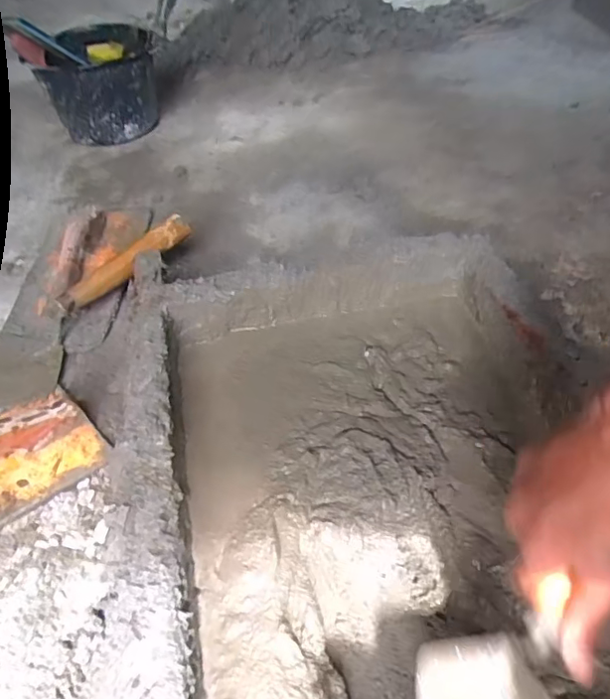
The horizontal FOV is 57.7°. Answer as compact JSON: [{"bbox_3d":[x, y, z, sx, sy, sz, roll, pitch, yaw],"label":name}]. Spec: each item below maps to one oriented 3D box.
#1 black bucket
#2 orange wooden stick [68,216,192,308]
[{"bbox_3d":[-0.436,-0.577,1.223,0.213,0.189,0.213,-11,45,-6],"label":"black bucket"},{"bbox_3d":[-0.231,-0.123,0.747,0.031,0.036,0.191,26,52,28],"label":"orange wooden stick"}]

